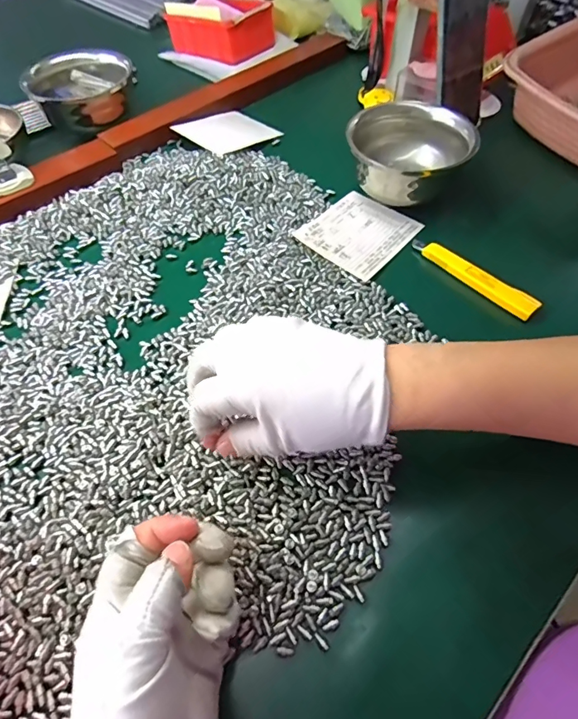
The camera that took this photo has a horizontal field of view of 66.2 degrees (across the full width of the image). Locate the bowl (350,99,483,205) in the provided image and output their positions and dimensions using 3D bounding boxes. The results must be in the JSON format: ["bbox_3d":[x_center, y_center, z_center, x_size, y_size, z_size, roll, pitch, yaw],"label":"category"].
[{"bbox_3d":[0.125,-0.210,0.461,0.118,0.071,0.118,0,56,0],"label":"bowl"}]

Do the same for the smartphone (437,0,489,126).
[{"bbox_3d":[0.191,-0.336,0.481,0.078,0.149,0.011,-33,45,-21],"label":"smartphone"}]

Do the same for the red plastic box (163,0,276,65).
[{"bbox_3d":[-0.097,-0.486,0.644,0.144,0.048,0.098,39,64,23],"label":"red plastic box"}]

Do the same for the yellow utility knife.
[{"bbox_3d":[0.167,-0.079,0.407,0.019,0.013,0.127,-38,63,-22],"label":"yellow utility knife"}]

